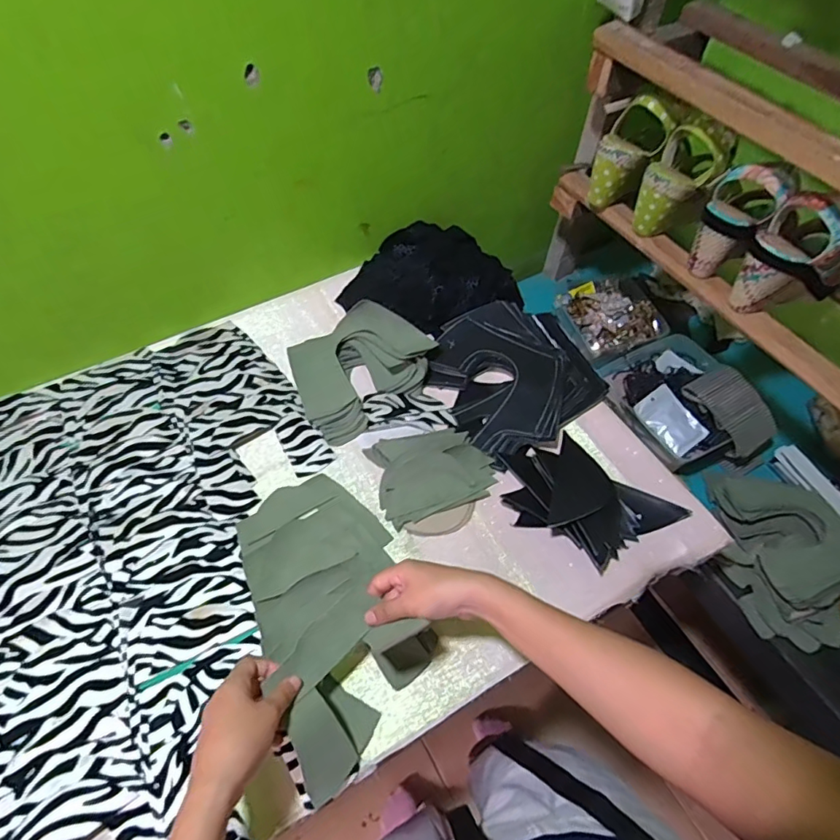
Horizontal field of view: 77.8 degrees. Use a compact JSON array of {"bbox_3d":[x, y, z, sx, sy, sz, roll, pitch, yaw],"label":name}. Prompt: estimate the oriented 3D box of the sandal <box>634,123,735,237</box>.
[{"bbox_3d":[0.342,-0.316,0.685,0.080,0.138,0.095,27,59,14],"label":"sandal"}]

